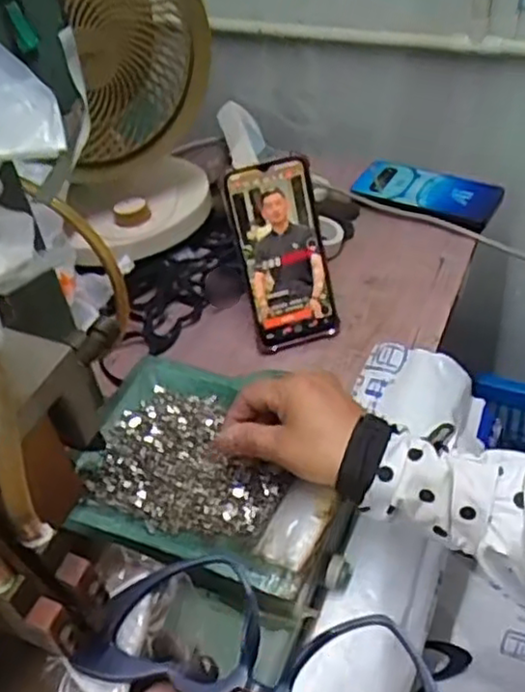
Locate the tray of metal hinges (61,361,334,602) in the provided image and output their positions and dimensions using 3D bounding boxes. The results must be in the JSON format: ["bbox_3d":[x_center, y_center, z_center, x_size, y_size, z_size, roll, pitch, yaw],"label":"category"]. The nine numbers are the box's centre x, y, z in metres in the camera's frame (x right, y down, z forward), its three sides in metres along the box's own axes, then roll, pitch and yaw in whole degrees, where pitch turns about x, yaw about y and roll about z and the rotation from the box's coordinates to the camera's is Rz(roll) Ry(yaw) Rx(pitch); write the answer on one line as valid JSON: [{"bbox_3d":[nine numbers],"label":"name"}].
[{"bbox_3d":[-0.036,0.080,0.482,0.177,0.020,0.149,11,48,18],"label":"tray of metal hinges"}]

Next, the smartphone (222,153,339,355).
[{"bbox_3d":[0.017,-0.080,0.624,0.080,0.168,0.015,-14,19,-7],"label":"smartphone"}]

